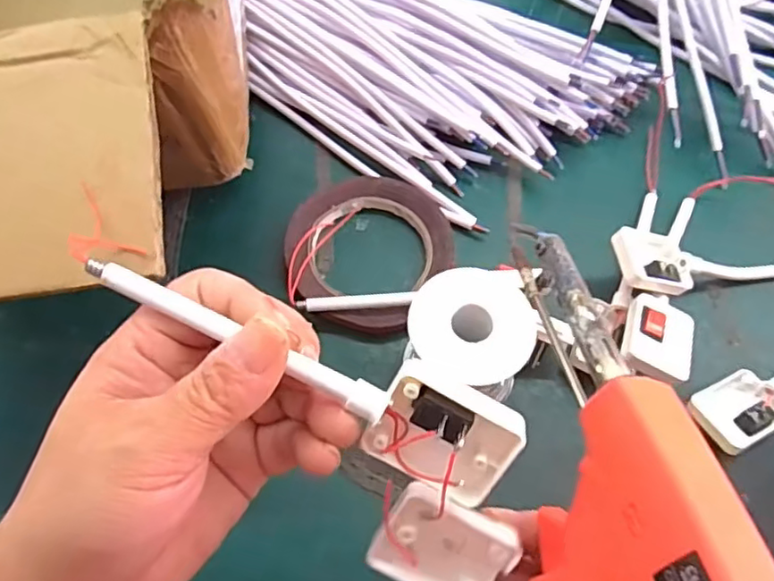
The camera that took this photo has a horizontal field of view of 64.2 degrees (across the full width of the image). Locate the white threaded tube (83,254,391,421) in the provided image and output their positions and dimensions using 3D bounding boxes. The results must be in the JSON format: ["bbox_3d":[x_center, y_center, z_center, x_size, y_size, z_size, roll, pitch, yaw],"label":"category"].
[{"bbox_3d":[-0.051,0.016,0.207,0.111,0.008,0.011,24,65,5],"label":"white threaded tube"}]

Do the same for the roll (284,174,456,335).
[{"bbox_3d":[-0.015,-0.029,0.409,0.107,0.013,0.110,1,63,-1],"label":"roll"}]

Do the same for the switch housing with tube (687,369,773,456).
[{"bbox_3d":[0.251,0.050,0.372,0.155,0.018,0.038,-25,65,-11],"label":"switch housing with tube"}]

